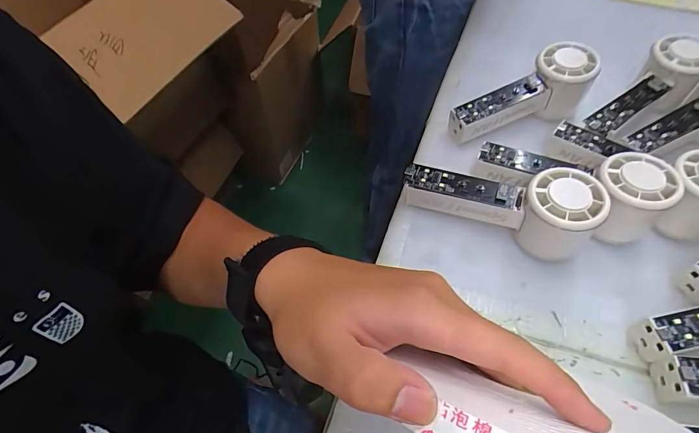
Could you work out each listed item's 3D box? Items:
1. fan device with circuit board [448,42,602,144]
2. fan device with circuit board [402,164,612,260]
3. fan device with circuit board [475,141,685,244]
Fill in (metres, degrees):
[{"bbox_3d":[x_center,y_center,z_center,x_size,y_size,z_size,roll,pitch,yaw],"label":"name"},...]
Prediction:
[{"bbox_3d":[0.177,-0.121,0.393,0.149,0.058,0.057,-24,61,-14],"label":"fan device with circuit board"},{"bbox_3d":[0.124,-0.018,0.326,0.153,0.055,0.056,20,60,13],"label":"fan device with circuit board"},{"bbox_3d":[0.188,-0.029,0.331,0.150,0.053,0.060,14,59,9],"label":"fan device with circuit board"}]

